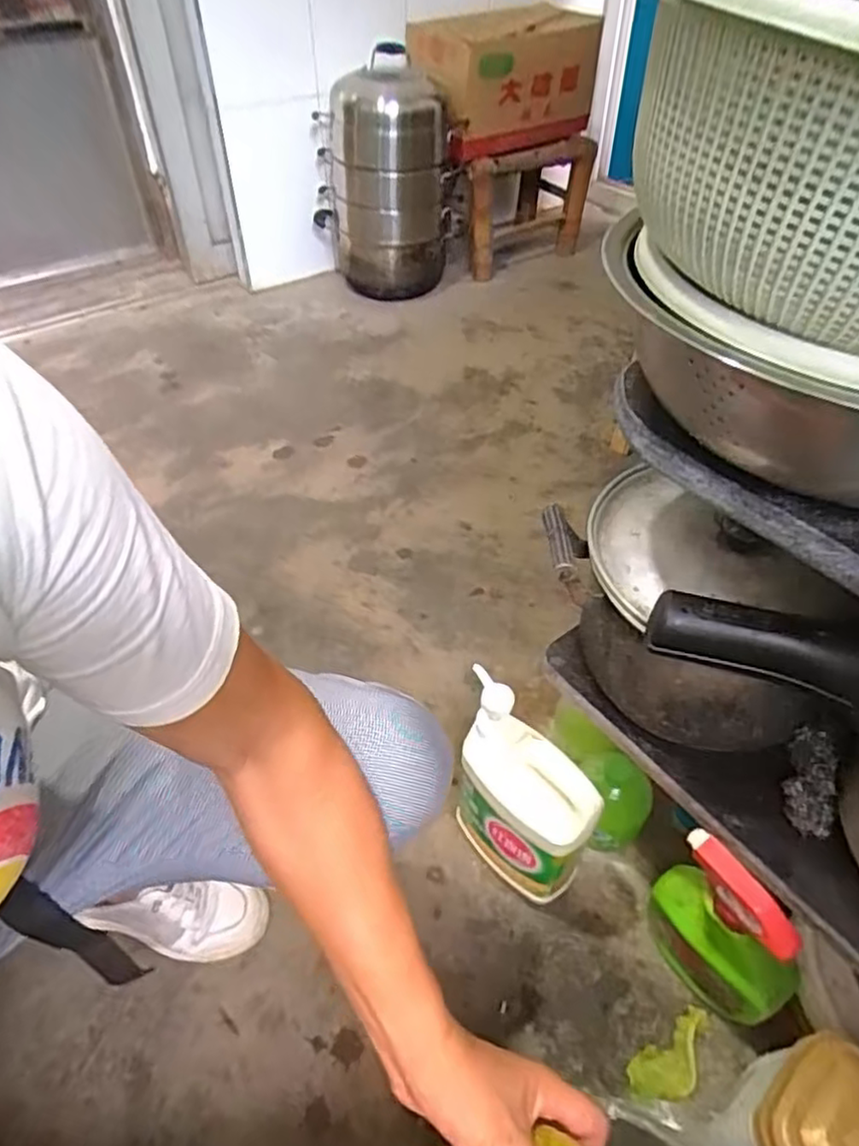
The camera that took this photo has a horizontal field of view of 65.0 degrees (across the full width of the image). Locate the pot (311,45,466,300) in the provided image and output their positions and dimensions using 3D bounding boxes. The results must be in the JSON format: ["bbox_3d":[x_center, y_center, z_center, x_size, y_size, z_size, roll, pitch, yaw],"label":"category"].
[{"bbox_3d":[-0.090,-0.805,1.405,0.317,0.409,0.279,-4,46,-3],"label":"pot"}]

